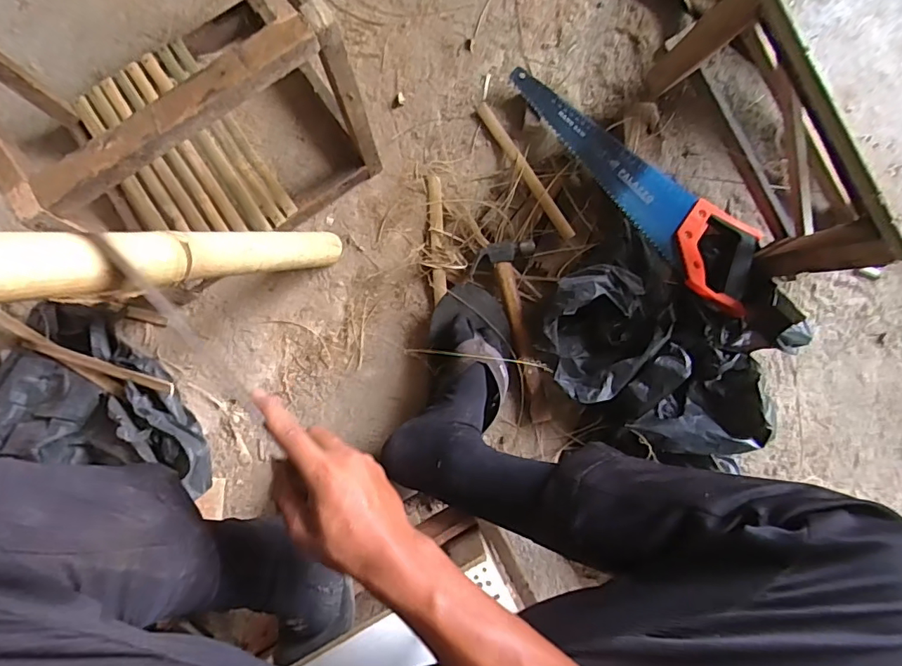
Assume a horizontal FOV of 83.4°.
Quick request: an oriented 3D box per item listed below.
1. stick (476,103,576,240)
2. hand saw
[{"bbox_3d":[0.102,-0.227,0.699,0.017,0.010,0.226,-32,82,-4],"label":"stick"},{"bbox_3d":[0.269,-0.218,0.688,0.125,0.026,0.425,-37,82,-5],"label":"hand saw"}]

